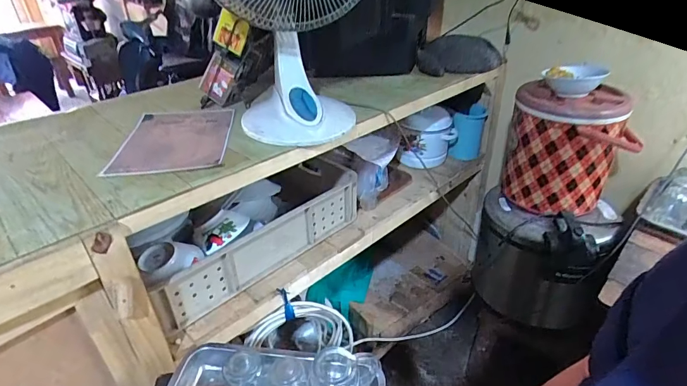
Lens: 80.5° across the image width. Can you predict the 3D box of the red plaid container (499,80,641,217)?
[{"bbox_3d":[0.612,-0.127,1.147,0.261,0.310,0.223,4,33,3],"label":"red plaid container"}]

